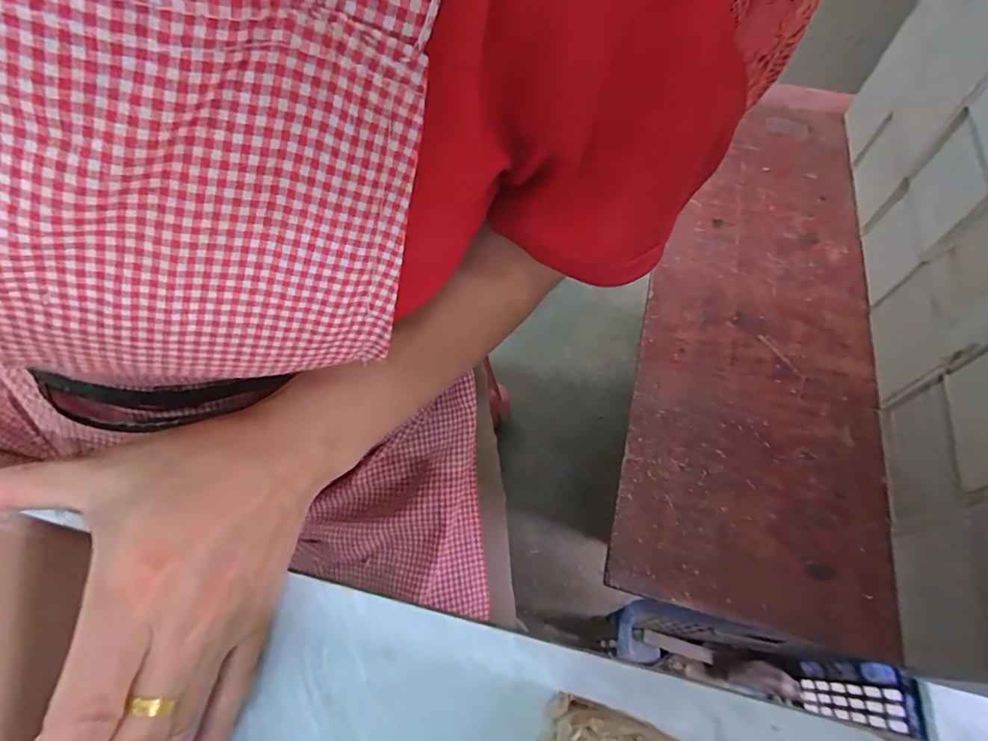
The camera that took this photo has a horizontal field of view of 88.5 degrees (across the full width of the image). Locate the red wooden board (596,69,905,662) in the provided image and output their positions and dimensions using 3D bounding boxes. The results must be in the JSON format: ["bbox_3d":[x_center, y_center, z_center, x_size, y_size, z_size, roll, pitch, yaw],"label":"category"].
[{"bbox_3d":[0.319,-0.092,0.621,0.255,0.043,0.741,12,62,8],"label":"red wooden board"}]

